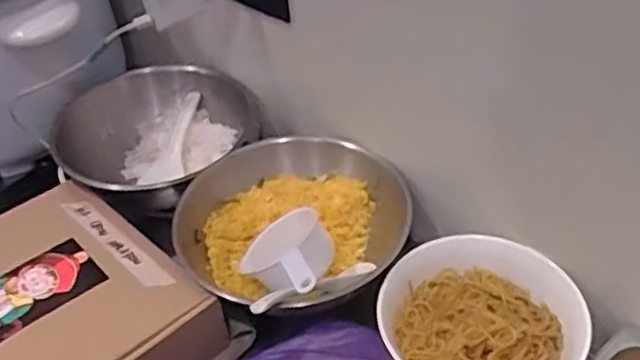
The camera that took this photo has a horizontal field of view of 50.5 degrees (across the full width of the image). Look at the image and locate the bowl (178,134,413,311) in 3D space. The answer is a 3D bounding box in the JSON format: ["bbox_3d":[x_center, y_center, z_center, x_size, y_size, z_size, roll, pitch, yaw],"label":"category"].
[{"bbox_3d":[-0.026,0.049,0.687,0.213,0.089,0.218,-3,41,3],"label":"bowl"}]

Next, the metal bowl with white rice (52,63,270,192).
[{"bbox_3d":[-0.187,-0.043,0.809,0.204,0.099,0.199,-3,41,3],"label":"metal bowl with white rice"}]

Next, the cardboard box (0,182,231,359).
[{"bbox_3d":[-0.253,0.126,0.650,0.197,0.087,0.264,-35,49,-29],"label":"cardboard box"}]

